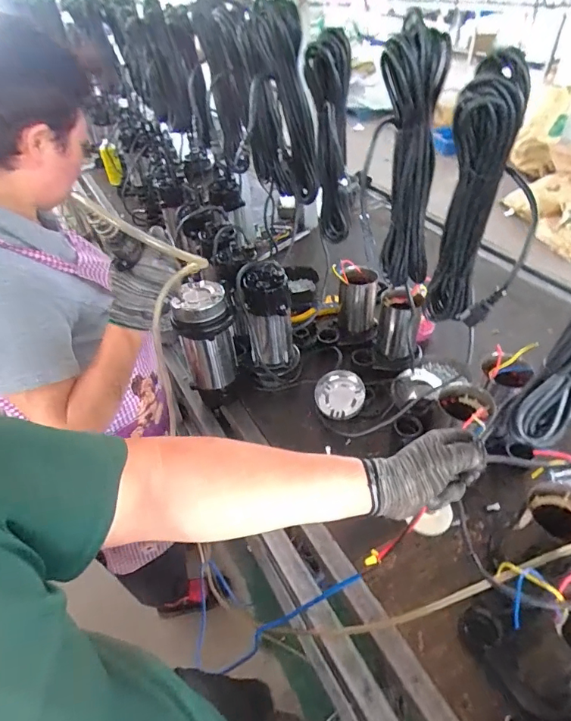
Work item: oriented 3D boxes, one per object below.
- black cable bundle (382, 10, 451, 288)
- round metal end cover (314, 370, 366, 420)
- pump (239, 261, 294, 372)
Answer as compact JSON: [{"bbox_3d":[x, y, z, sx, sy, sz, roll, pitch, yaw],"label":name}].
[{"bbox_3d":[0.175,-0.265,0.632,0.089,0.338,0.049,15,46,20],"label":"black cable bundle"},{"bbox_3d":[0.118,0.075,0.956,0.106,0.030,0.104,-5,75,18],"label":"round metal end cover"},{"bbox_3d":[-0.038,-0.087,0.927,0.099,0.222,0.093,-5,42,0],"label":"pump"}]

